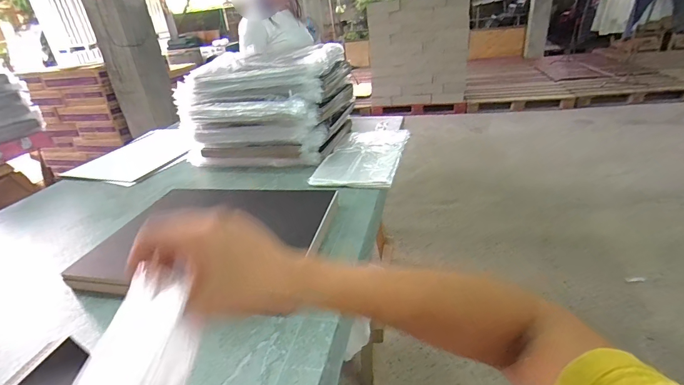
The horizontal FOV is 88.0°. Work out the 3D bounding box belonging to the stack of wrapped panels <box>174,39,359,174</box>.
[{"bbox_3d":[-0.267,-0.343,1.342,0.532,0.312,0.491,3,29,16],"label":"stack of wrapped panels"}]

